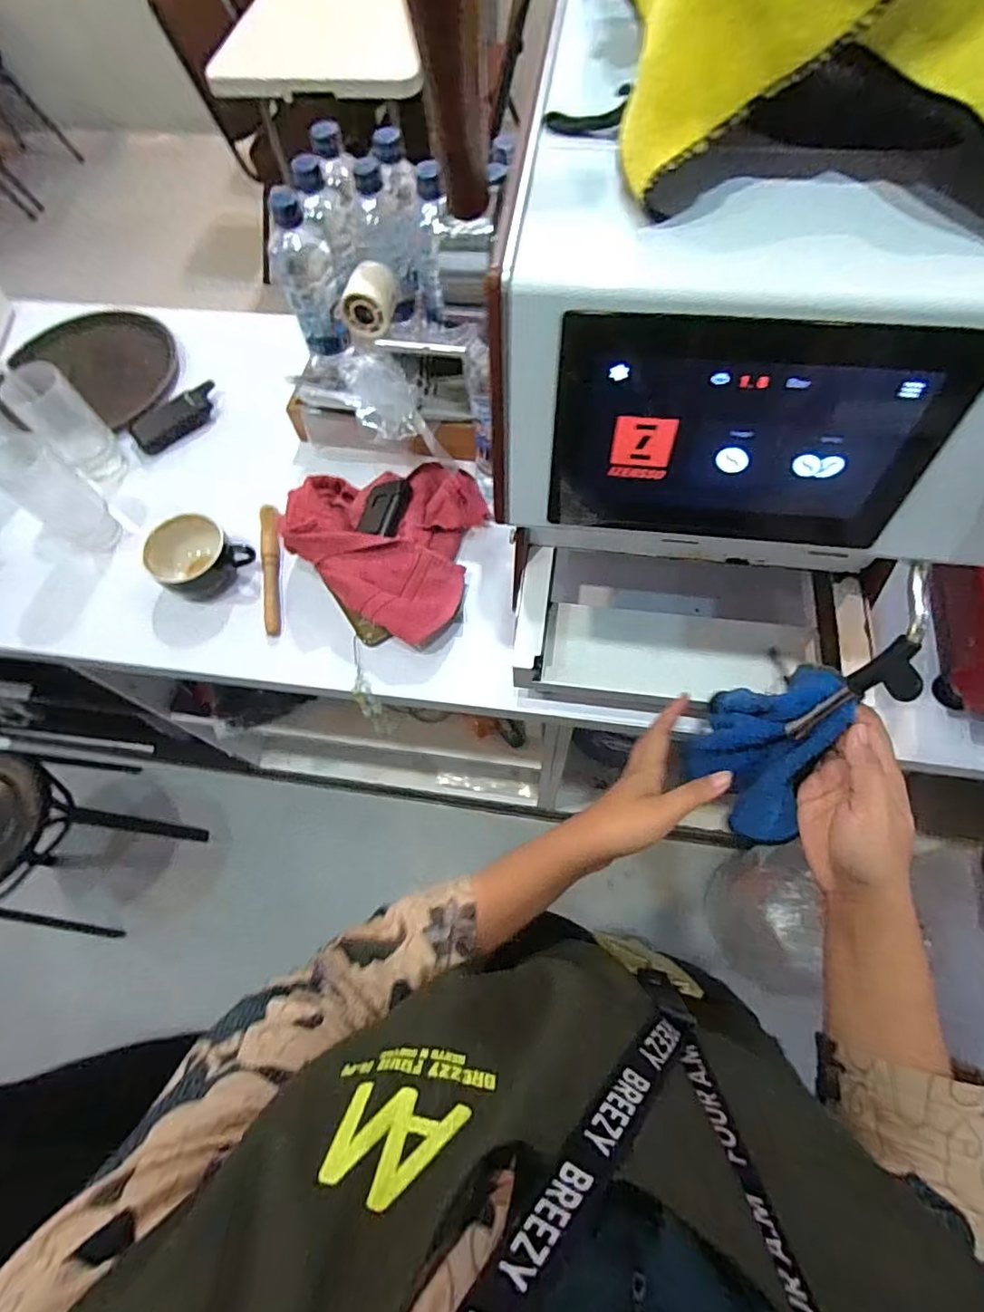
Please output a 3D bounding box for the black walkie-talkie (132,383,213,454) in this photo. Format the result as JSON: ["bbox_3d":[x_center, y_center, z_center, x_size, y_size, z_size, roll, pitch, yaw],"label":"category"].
[{"bbox_3d":[-0.440,-0.334,0.808,0.128,0.031,0.051,-36,69,-12],"label":"black walkie-talkie"}]

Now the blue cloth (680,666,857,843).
[{"bbox_3d":[0.223,0.084,0.483,0.065,0.187,0.119,-1,67,3],"label":"blue cloth"}]

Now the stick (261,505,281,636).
[{"bbox_3d":[-0.267,-0.109,0.699,0.023,0.019,0.175,-9,66,-1],"label":"stick"}]

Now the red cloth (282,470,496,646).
[{"bbox_3d":[-0.105,-0.158,0.665,0.225,0.112,0.232,34,73,16],"label":"red cloth"}]

